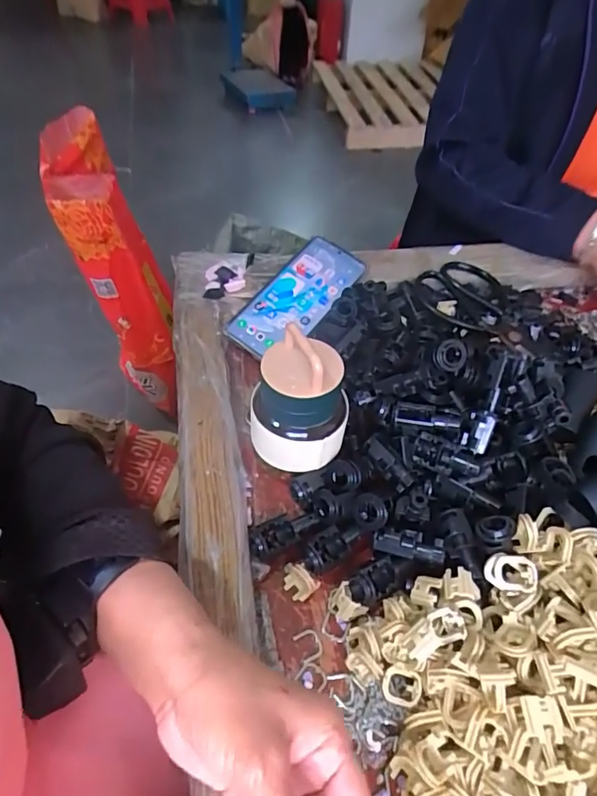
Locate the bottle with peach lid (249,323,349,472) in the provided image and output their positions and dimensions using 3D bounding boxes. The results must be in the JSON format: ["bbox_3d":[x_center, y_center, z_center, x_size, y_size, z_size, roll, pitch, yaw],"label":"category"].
[{"bbox_3d":[0.000,0.002,0.379,0.073,0.109,0.064,9,49,5],"label":"bottle with peach lid"}]

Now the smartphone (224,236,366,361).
[{"bbox_3d":[-0.002,-0.110,0.531,0.074,0.010,0.164,37,72,16],"label":"smartphone"}]

